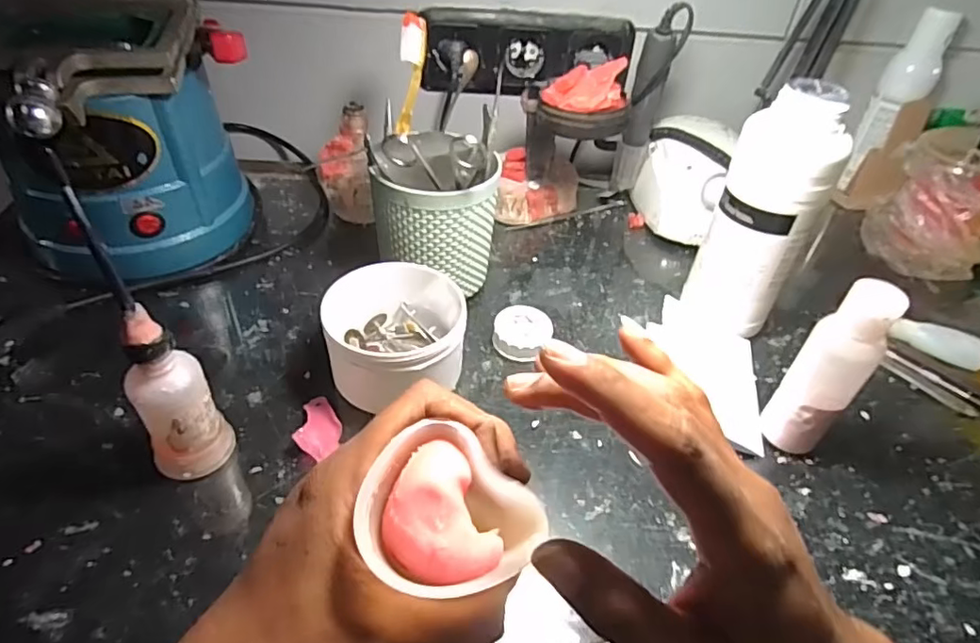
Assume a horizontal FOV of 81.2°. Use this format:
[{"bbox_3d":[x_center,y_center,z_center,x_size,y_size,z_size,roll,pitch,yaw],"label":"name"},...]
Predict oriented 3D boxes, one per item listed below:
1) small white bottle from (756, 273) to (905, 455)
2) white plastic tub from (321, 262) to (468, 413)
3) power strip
[{"bbox_3d":[0.205,0.033,0.349,0.038,0.126,0.028,33,50,26],"label":"small white bottle"},{"bbox_3d":[-0.062,0.011,0.389,0.085,0.065,0.088,3,43,-3],"label":"white plastic tub"},{"bbox_3d":[0.040,-0.276,0.586,0.210,0.074,0.030,-1,43,-6],"label":"power strip"}]

